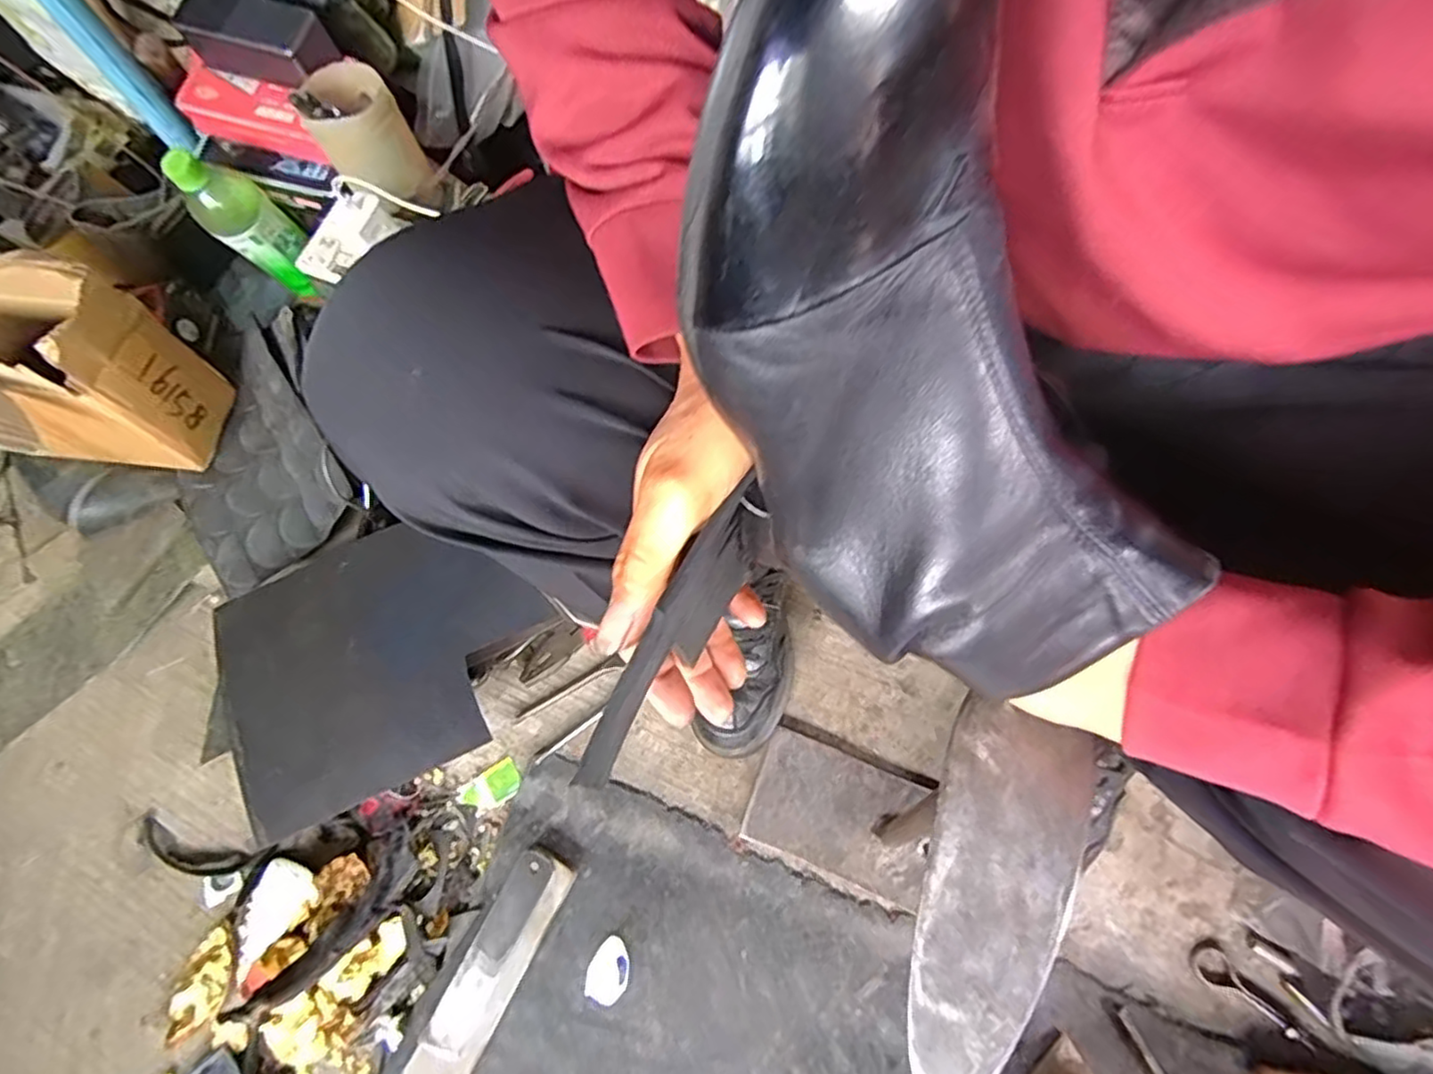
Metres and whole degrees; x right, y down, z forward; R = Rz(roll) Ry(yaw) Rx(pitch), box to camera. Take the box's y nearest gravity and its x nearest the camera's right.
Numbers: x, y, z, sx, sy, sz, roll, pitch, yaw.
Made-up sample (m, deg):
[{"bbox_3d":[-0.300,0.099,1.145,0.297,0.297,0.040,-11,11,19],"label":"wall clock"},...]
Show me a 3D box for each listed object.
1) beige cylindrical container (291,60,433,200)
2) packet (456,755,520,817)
[{"bbox_3d":[-0.325,-0.368,0.629,0.079,0.083,0.085,-1,66,3],"label":"beige cylindrical container"},{"bbox_3d":[-0.209,0.233,0.632,0.055,0.004,0.034,-35,70,-13],"label":"packet"}]

